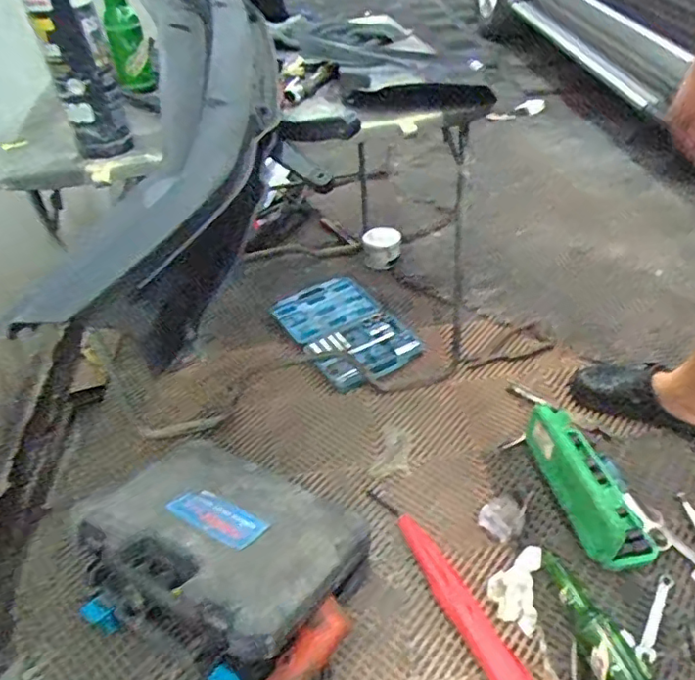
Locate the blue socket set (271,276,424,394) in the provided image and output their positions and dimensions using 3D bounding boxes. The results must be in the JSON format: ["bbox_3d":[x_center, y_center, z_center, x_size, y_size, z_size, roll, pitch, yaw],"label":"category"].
[{"bbox_3d":[-0.012,-0.039,1.451,0.255,0.037,0.392,-22,43,-19],"label":"blue socket set"}]

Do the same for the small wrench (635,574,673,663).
[{"bbox_3d":[0.479,0.428,0.900,0.025,0.005,0.150,23,47,29],"label":"small wrench"}]

